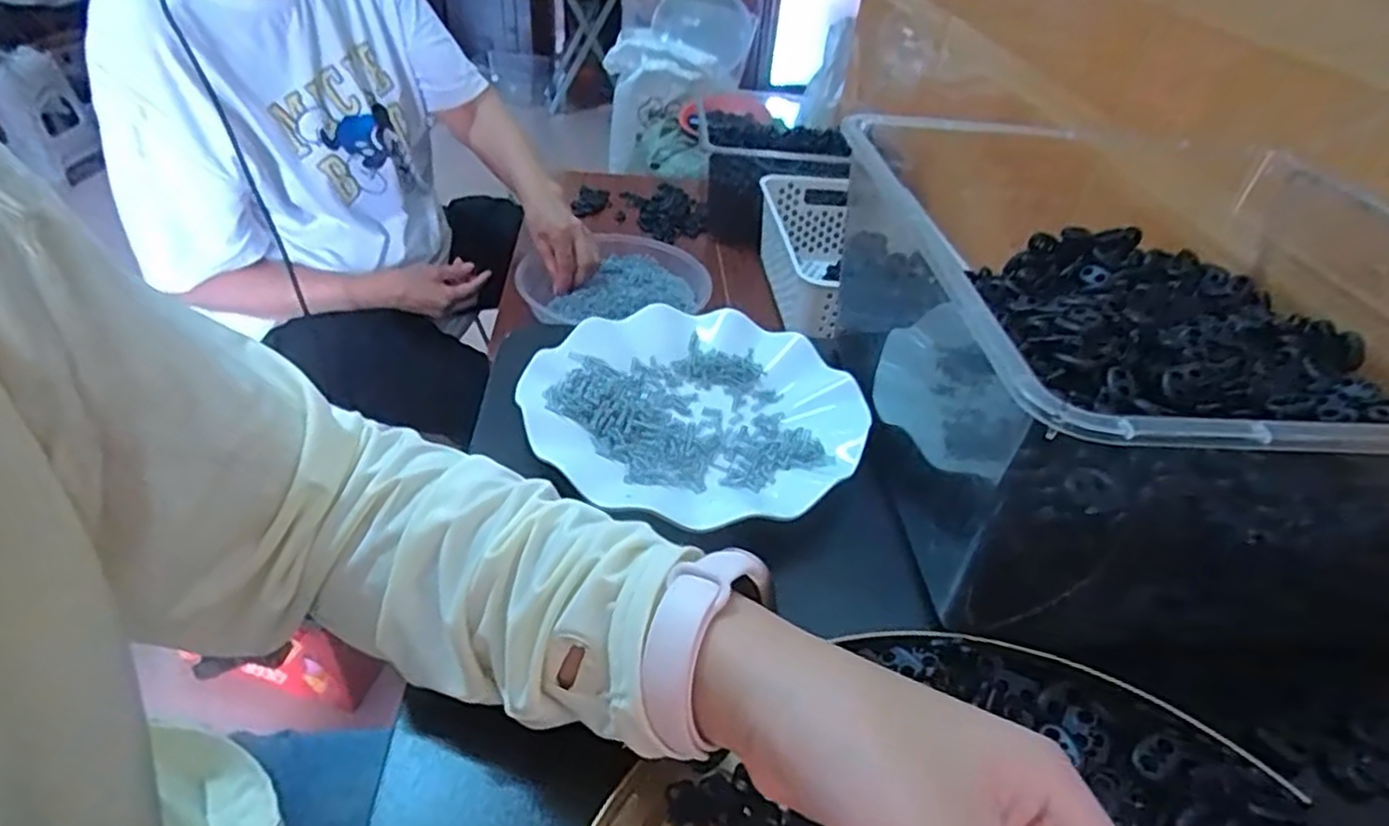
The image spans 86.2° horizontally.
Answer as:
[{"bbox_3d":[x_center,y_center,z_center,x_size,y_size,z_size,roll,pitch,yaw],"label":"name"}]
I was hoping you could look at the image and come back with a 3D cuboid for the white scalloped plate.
[{"bbox_3d":[0.001,-0.006,0.428,0.182,0.021,0.182,4,39,-3],"label":"white scalloped plate"}]

